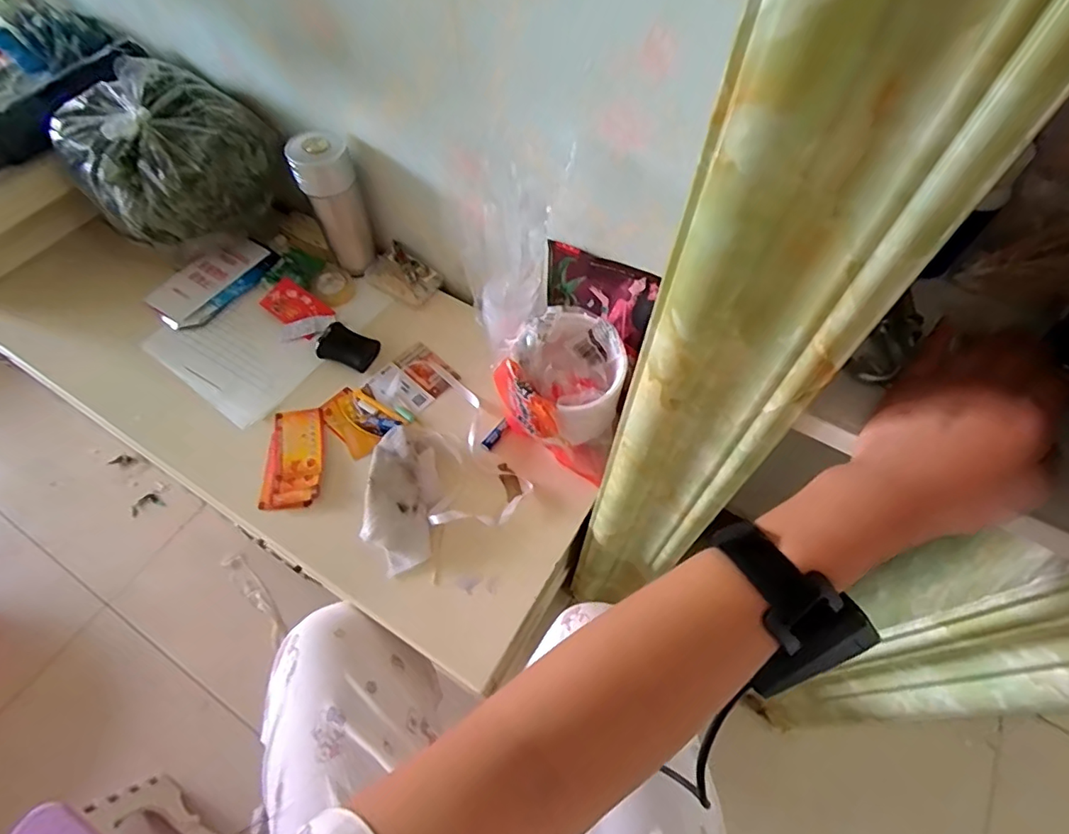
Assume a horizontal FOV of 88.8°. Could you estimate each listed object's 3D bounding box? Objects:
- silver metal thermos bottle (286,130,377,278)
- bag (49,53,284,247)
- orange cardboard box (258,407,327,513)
[{"bbox_3d":[-0.261,-0.274,0.718,0.060,0.177,0.064,38,65,19],"label":"silver metal thermos bottle"},{"bbox_3d":[-0.456,-0.313,0.726,0.179,0.215,0.216,41,66,20],"label":"bag"},{"bbox_3d":[-0.278,0.045,0.637,0.063,0.009,0.127,-1,59,-2],"label":"orange cardboard box"}]

